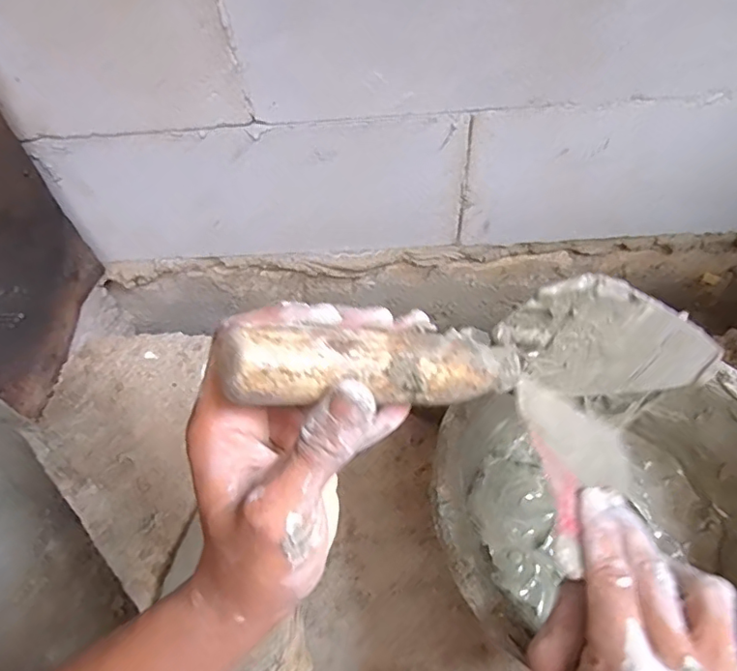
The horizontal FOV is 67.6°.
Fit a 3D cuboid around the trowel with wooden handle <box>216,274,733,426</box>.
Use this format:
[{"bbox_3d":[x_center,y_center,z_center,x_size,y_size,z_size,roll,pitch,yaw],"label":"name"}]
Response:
[{"bbox_3d":[0.075,0.012,0.284,0.297,0.086,0.042,0,50,-33],"label":"trowel with wooden handle"}]

